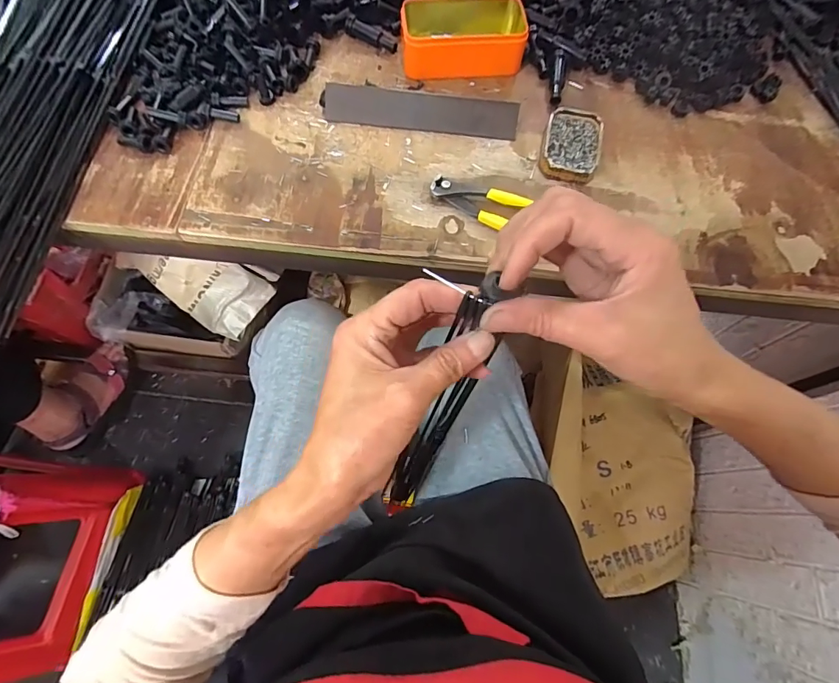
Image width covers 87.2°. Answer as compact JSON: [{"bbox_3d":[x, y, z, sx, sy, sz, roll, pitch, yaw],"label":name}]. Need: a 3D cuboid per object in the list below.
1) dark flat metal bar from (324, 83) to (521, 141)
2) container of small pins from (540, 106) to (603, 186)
[{"bbox_3d":[0.002,-0.262,0.503,0.217,0.007,0.038,7,113,2],"label":"dark flat metal bar"},{"bbox_3d":[0.168,-0.215,0.489,0.061,0.023,0.090,13,69,2],"label":"container of small pins"}]

